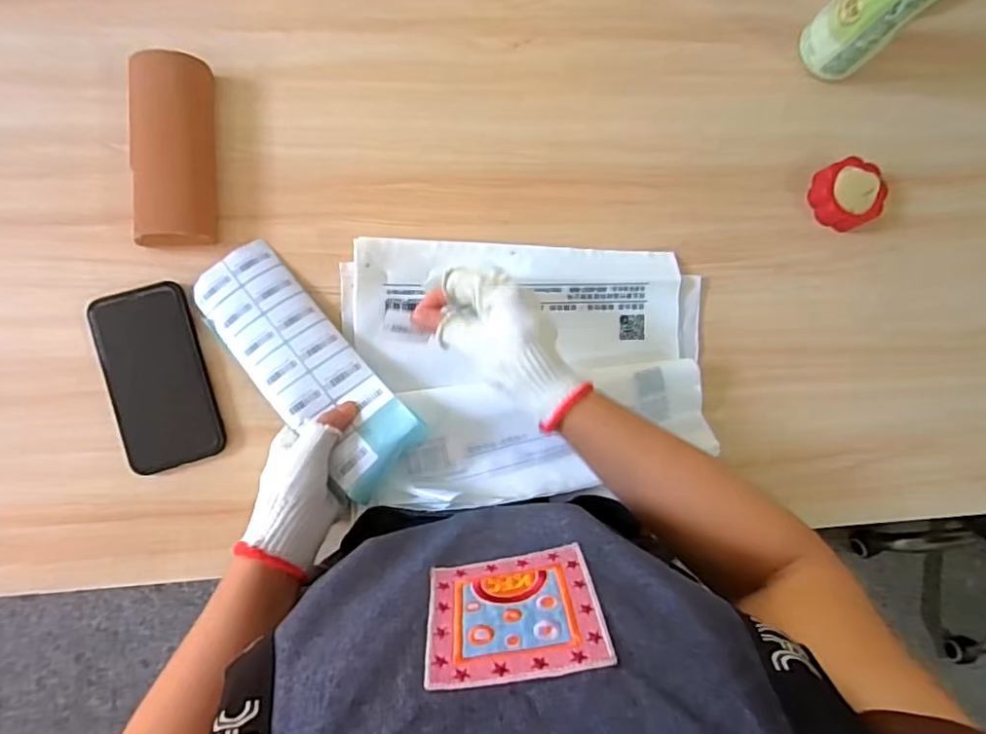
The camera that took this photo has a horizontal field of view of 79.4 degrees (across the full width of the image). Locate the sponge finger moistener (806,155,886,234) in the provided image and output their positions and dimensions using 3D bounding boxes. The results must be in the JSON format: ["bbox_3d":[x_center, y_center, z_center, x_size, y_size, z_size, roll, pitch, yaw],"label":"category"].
[{"bbox_3d":[0.347,-0.169,0.579,0.063,0.027,0.063,0,87,-7],"label":"sponge finger moistener"}]

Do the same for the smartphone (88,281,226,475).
[{"bbox_3d":[-0.280,0.008,0.494,0.077,0.007,0.150,-16,89,-8],"label":"smartphone"}]

